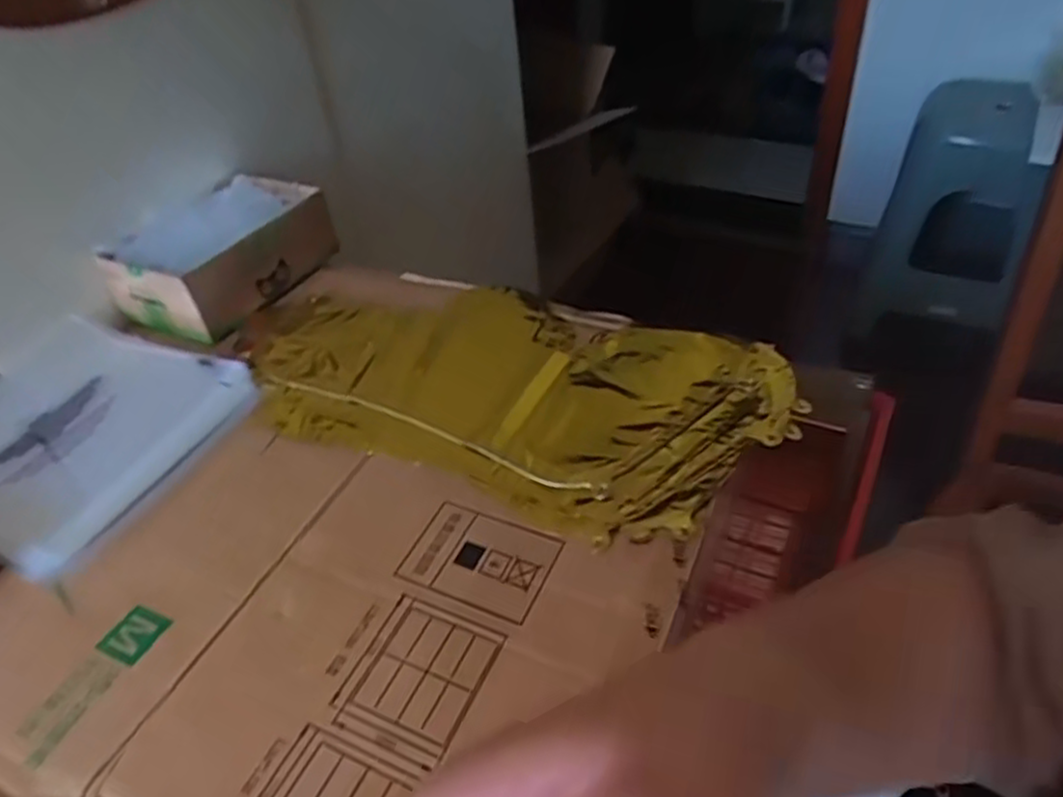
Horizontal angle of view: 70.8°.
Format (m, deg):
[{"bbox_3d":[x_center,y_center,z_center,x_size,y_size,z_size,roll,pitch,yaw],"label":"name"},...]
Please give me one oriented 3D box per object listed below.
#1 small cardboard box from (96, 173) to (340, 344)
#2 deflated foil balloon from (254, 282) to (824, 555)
[{"bbox_3d":[-0.295,-0.141,0.725,0.128,0.069,0.184,19,47,27],"label":"small cardboard box"},{"bbox_3d":[-0.026,-0.013,0.604,0.428,0.032,0.226,16,46,24],"label":"deflated foil balloon"}]

